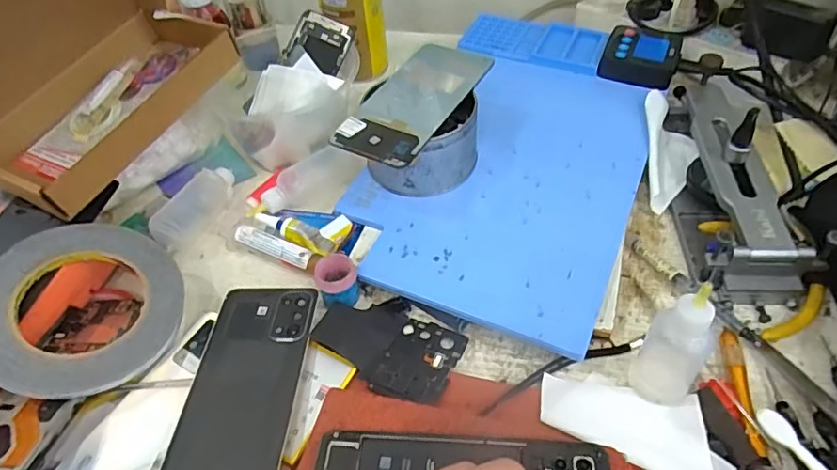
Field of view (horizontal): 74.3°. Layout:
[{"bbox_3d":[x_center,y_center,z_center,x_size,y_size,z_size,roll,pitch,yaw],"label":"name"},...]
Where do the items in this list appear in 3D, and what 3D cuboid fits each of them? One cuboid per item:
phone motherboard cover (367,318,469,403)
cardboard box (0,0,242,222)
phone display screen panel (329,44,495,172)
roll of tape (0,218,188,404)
[{"bbox_3d":[0.001,0.087,0.379,0.048,0.004,0.064,16,43,19],"label":"phone motherboard cover"},{"bbox_3d":[-0.259,-0.139,0.413,0.121,0.151,0.210,24,54,24],"label":"cardboard box"},{"bbox_3d":[0.000,-0.111,0.444,0.069,0.007,0.155,22,54,21],"label":"phone display screen panel"},{"bbox_3d":[-0.227,0.046,0.375,0.127,0.020,0.128,7,54,-10],"label":"roll of tape"}]

